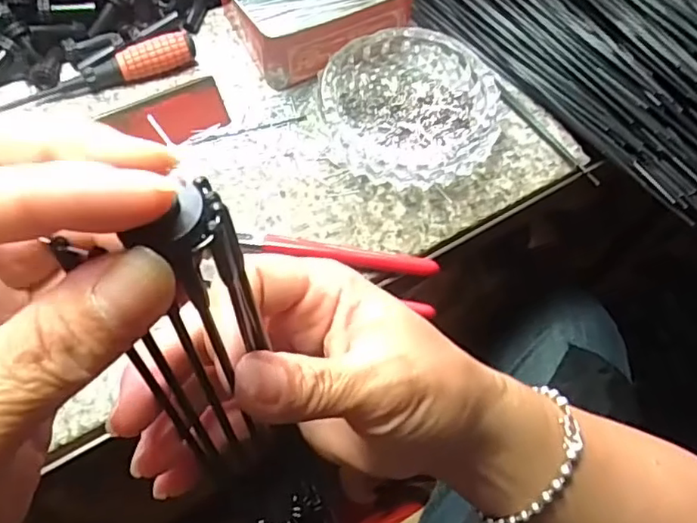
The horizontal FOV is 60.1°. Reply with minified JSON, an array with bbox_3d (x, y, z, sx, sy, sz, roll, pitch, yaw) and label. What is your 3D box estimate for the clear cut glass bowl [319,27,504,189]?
[{"bbox_3d":[0.044,-0.107,0.414,0.116,0.032,0.115,1,64,-3],"label":"clear cut glass bowl"}]

